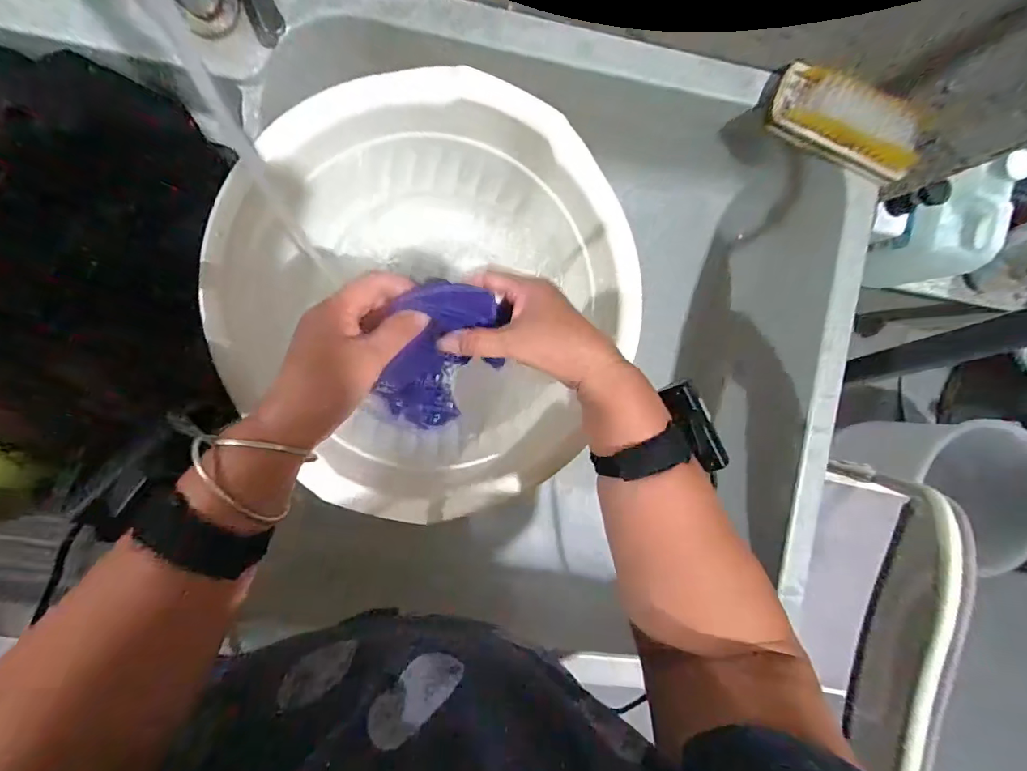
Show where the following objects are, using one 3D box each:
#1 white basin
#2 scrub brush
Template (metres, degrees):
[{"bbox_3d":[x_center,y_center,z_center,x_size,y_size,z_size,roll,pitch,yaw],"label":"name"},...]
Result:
[{"bbox_3d":[-0.059,-0.071,0.454,0.340,0.150,0.357,0,92,-7],"label":"white basin"},{"bbox_3d":[0.267,-0.213,0.376,0.116,0.031,0.053,21,90,-8],"label":"scrub brush"}]

